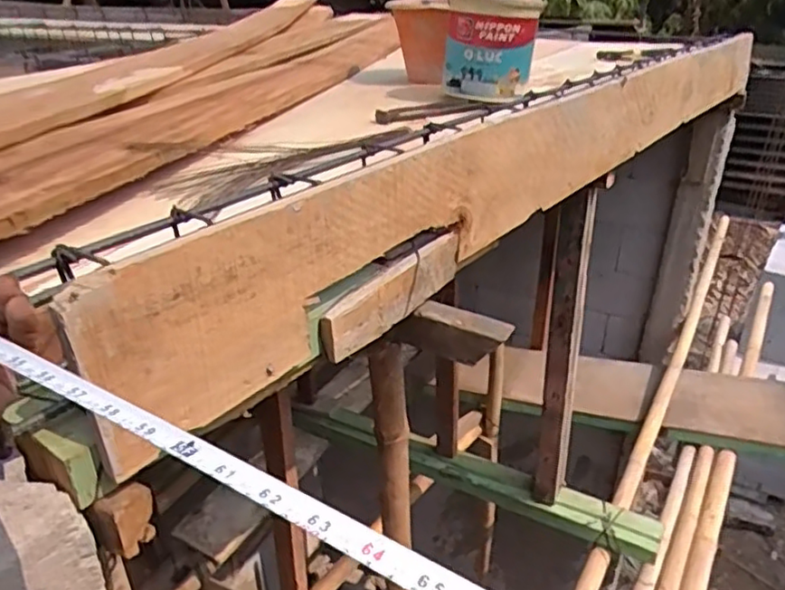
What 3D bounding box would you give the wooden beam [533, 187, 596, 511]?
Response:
[{"bbox_3d":[0.421,0.177,1.585,0.102,0.878,0.106,9,29,17],"label":"wooden beam"}]

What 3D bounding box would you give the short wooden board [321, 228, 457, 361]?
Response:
[{"bbox_3d":[0.001,-0.002,0.763,0.024,0.065,0.253,19,33,31],"label":"short wooden board"}]

